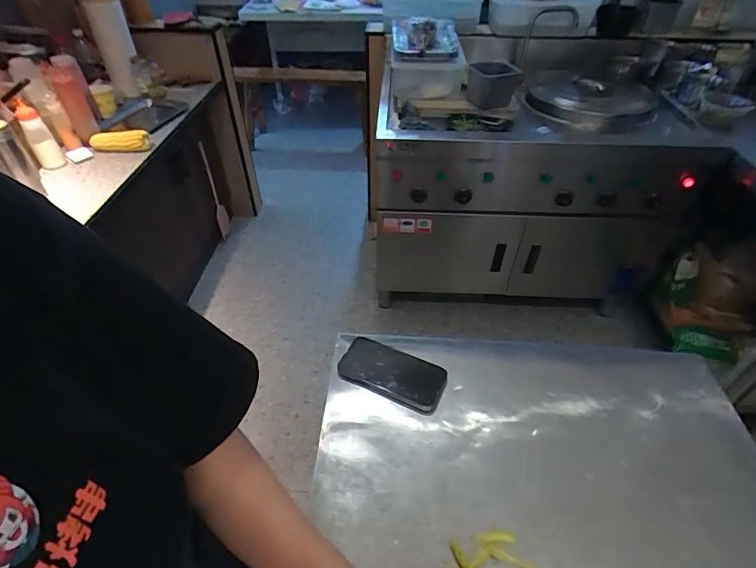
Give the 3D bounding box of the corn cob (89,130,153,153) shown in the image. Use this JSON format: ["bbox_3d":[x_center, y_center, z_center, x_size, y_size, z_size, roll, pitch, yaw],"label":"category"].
[{"bbox_3d":[-0.835,-0.462,1.381,0.188,0.048,0.058,0,44,0],"label":"corn cob"}]

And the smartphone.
[{"bbox_3d":[0.022,0.133,0.643,0.163,0.016,0.086,22,48,21],"label":"smartphone"}]

